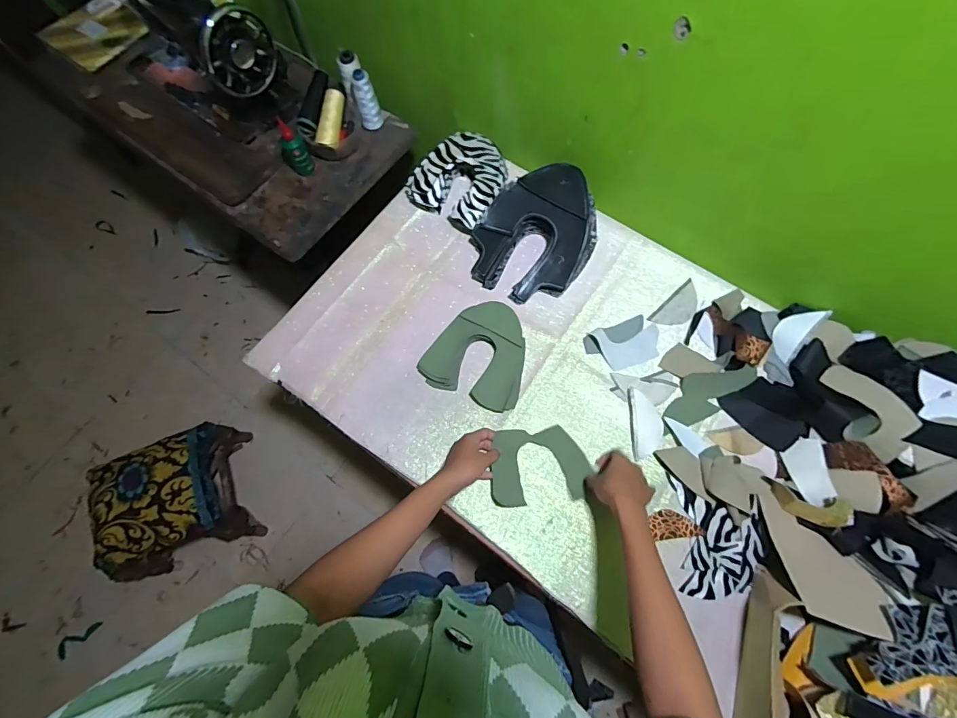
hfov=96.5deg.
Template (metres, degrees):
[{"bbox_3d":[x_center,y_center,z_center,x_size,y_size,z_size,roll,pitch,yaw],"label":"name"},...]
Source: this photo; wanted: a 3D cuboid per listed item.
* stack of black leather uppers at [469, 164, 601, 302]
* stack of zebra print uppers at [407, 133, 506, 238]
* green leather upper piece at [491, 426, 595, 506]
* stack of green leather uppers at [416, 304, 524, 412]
[{"bbox_3d":[0.104,-0.227,0.748,0.195,0.096,0.243,35,77,12],"label":"stack of black leather uppers"},{"bbox_3d":[-0.032,-0.335,0.801,0.166,0.070,0.162,34,77,12],"label":"stack of zebra print uppers"},{"bbox_3d":[0.096,0.164,0.663,0.152,0.029,0.111,-6,72,0],"label":"green leather upper piece"},{"bbox_3d":[0.005,-0.014,0.717,0.166,0.034,0.168,22,75,9],"label":"stack of green leather uppers"}]

